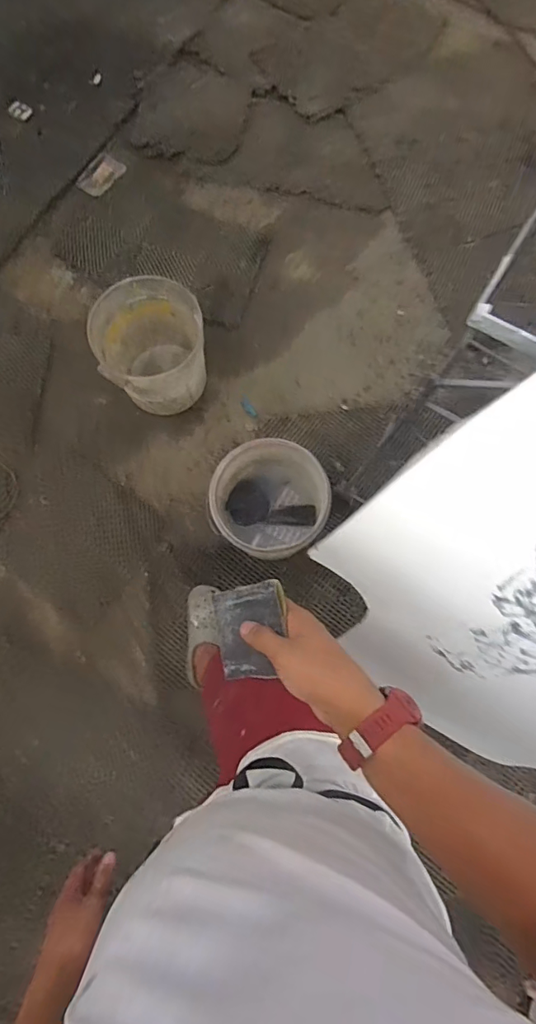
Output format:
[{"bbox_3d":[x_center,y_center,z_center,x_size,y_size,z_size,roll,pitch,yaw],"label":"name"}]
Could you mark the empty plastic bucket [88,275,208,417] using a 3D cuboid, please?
[{"bbox_3d":[-0.346,-0.489,1.506,0.311,0.306,0.326,0,77,-1],"label":"empty plastic bucket"}]

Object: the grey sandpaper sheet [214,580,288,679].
[{"bbox_3d":[-0.019,0.123,0.498,0.010,0.107,0.092,4,72,-40],"label":"grey sandpaper sheet"}]

